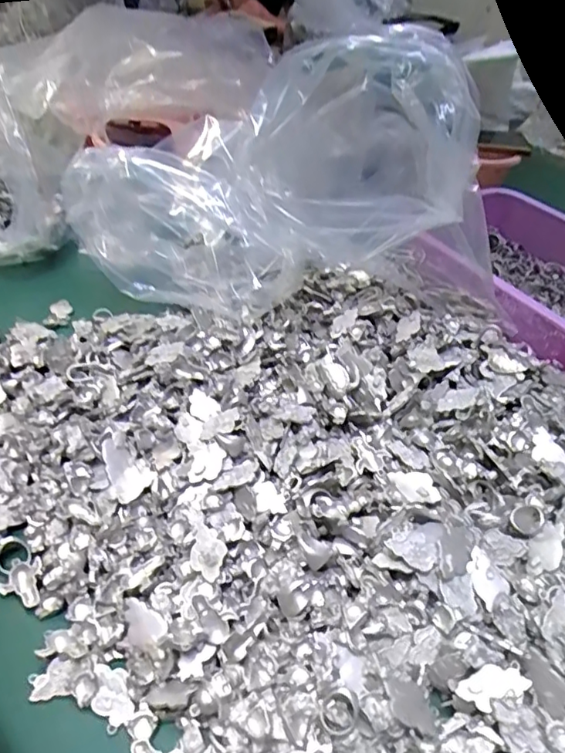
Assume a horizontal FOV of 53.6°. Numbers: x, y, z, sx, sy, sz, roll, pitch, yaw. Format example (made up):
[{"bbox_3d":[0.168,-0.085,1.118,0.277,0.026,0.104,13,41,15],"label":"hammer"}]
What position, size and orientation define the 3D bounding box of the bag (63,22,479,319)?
[{"bbox_3d":[-0.013,-0.200,0.538,0.346,0.226,0.182,7,42,1],"label":"bag"}]

